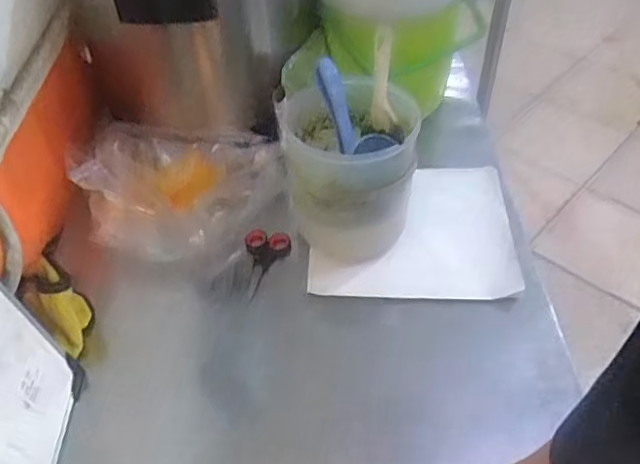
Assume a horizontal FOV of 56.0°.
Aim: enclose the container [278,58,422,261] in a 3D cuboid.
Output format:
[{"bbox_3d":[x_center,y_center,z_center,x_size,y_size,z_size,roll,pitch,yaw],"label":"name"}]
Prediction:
[{"bbox_3d":[0.036,-0.081,0.791,0.168,0.182,0.168,-1,45,0],"label":"container"}]

